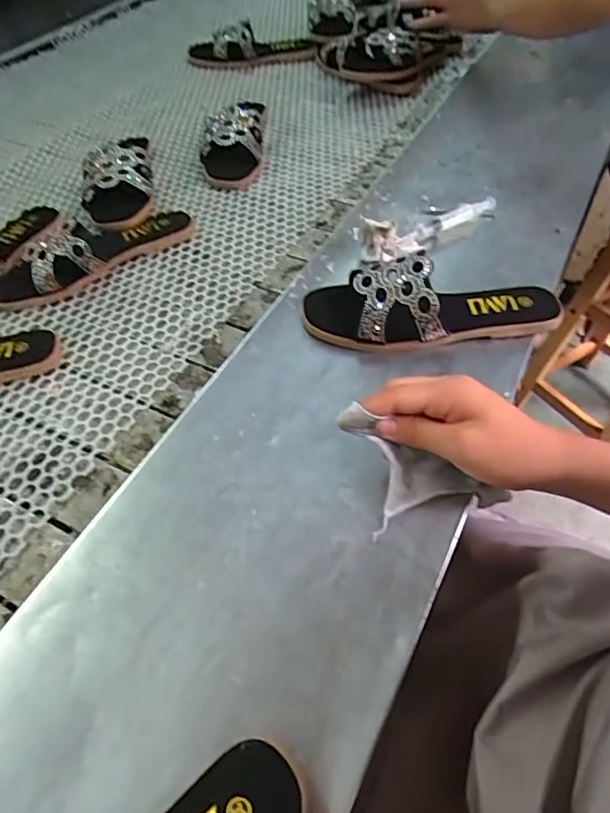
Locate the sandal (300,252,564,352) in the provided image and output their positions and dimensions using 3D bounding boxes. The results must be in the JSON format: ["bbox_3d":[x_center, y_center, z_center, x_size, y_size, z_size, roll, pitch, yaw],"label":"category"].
[{"bbox_3d":[0.117,-0.100,0.492,0.236,0.060,0.087,0,52,4],"label":"sandal"}]

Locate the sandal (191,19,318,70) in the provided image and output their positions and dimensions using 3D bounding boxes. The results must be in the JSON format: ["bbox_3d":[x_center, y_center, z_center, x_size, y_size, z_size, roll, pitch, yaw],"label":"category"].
[{"bbox_3d":[-0.101,-0.639,0.939,0.235,0.052,0.074,4,53,7],"label":"sandal"}]

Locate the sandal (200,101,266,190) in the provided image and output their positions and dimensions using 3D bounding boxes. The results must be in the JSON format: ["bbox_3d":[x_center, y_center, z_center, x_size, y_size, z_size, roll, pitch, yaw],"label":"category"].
[{"bbox_3d":[-0.102,-0.395,0.752,0.084,0.064,0.223,-1,52,3],"label":"sandal"}]

